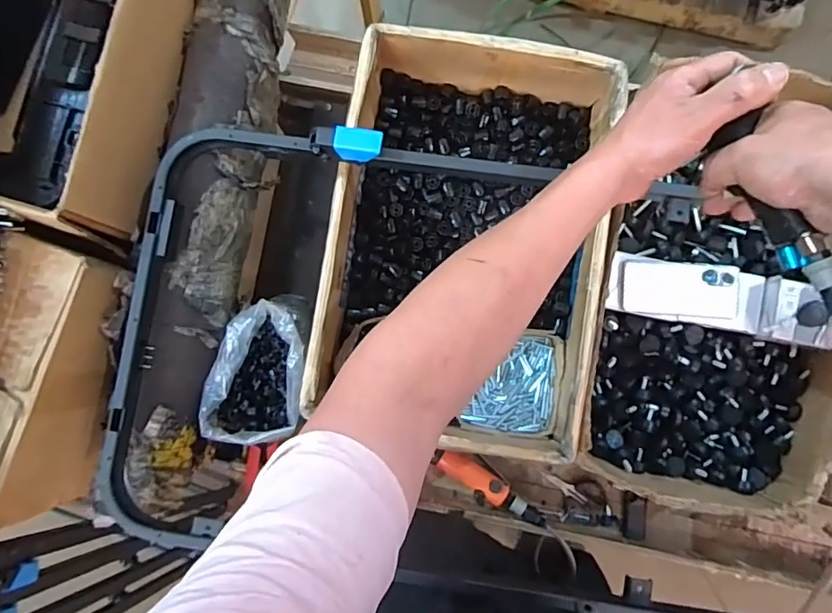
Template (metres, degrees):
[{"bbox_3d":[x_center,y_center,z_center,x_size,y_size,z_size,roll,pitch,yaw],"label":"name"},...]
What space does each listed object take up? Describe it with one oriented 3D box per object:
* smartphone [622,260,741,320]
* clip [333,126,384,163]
[{"bbox_3d":[0.374,-0.025,0.743,0.160,0.015,0.075,3,89,3],"label":"smartphone"},{"bbox_3d":[-0.065,-0.185,0.601,0.055,0.027,0.030,11,86,3],"label":"clip"}]

